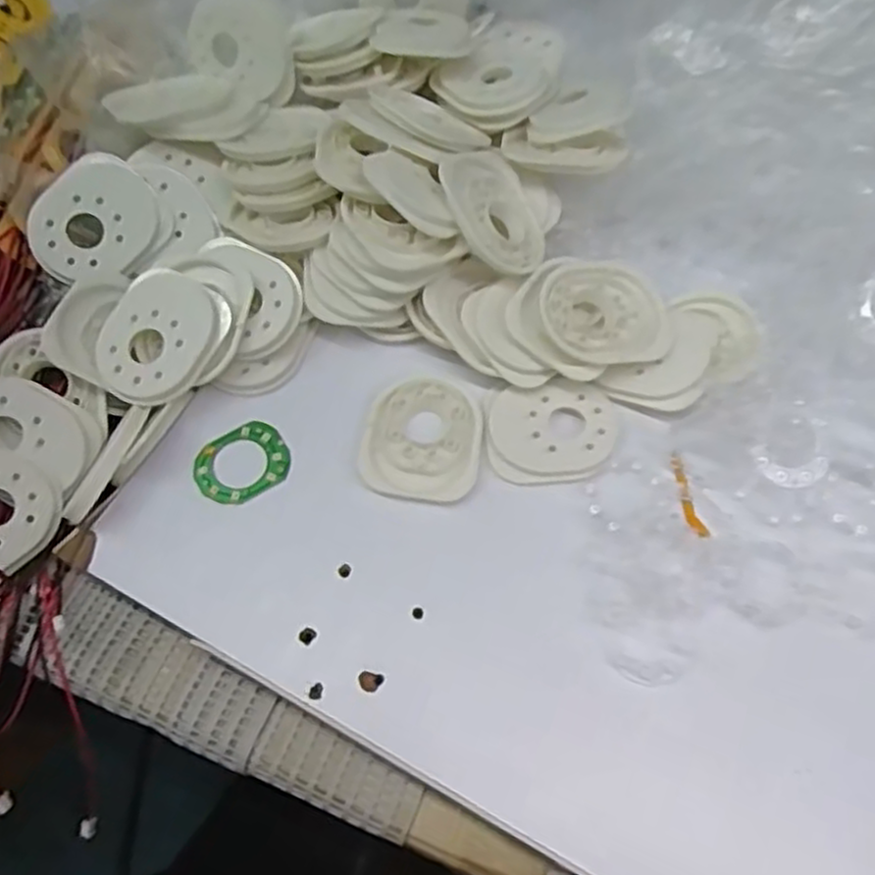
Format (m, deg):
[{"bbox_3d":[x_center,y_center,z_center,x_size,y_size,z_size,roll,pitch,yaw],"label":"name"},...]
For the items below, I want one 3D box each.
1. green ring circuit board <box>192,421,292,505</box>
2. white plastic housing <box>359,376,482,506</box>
[{"bbox_3d":[-0.081,0.011,0.314,0.039,0.004,0.030,-36,71,-16],"label":"green ring circuit board"},{"bbox_3d":[-0.006,0.000,0.318,0.048,0.004,0.055,12,65,4],"label":"white plastic housing"}]

